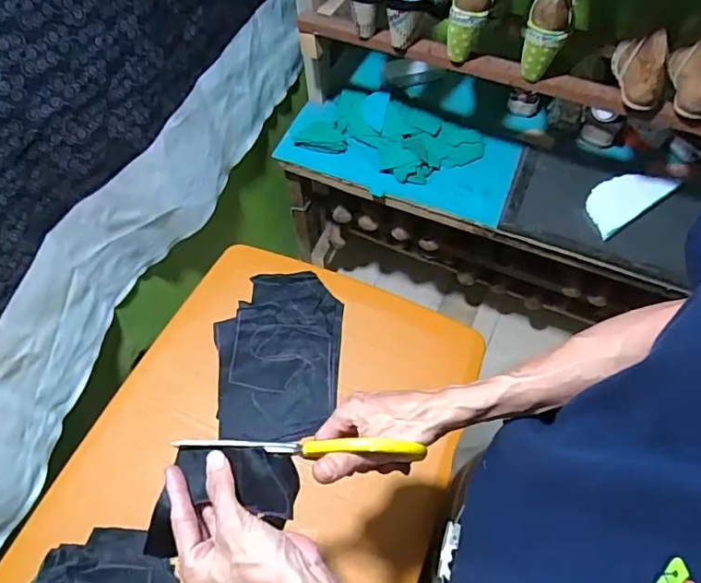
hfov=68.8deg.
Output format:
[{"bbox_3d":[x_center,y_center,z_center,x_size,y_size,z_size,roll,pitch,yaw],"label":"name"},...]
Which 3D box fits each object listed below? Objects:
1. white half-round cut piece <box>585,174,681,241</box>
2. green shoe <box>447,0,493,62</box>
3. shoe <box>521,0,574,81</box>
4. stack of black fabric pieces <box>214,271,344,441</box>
[{"bbox_3d":[0.575,-0.201,1.065,0.228,0.010,0.102,-33,64,-17],"label":"white half-round cut piece"},{"bbox_3d":[0.198,-0.468,0.852,0.068,0.164,0.080,24,38,15],"label":"green shoe"},{"bbox_3d":[0.317,-0.422,0.830,0.065,0.140,0.065,20,62,12],"label":"shoe"},{"bbox_3d":[-0.112,0.090,0.792,0.187,0.023,0.275,2,59,3],"label":"stack of black fabric pieces"}]

